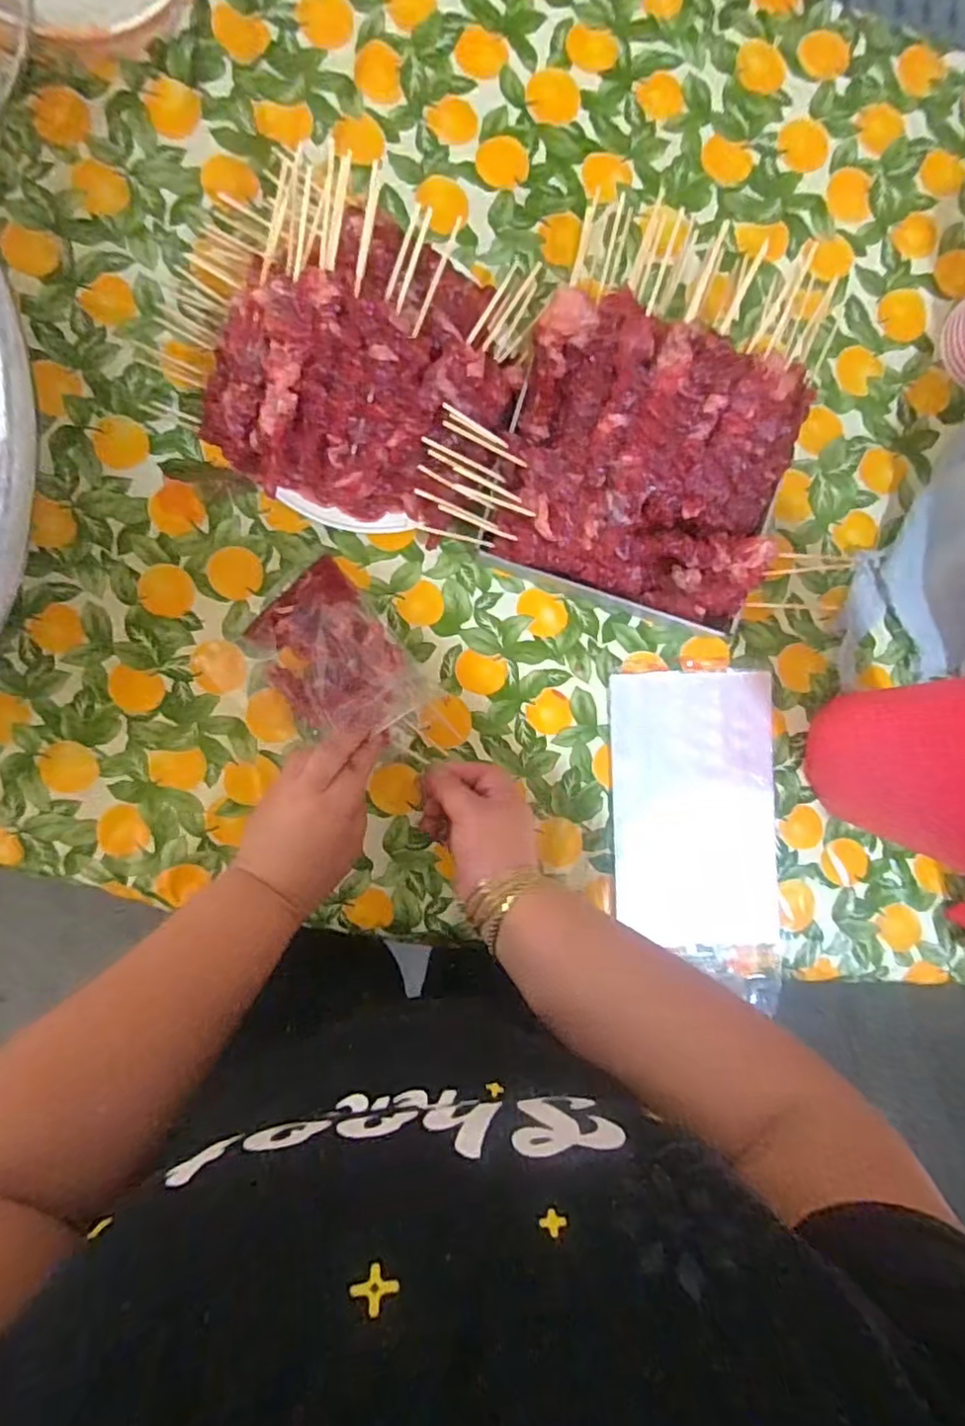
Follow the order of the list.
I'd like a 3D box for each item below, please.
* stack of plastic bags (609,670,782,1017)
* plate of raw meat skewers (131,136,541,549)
[{"bbox_3d":[0.202,0.115,0.614,0.155,0.010,0.304,-2,92,-5],"label":"stack of plastic bags"},{"bbox_3d":[-0.105,-0.271,0.509,0.295,0.135,0.242,2,92,-5],"label":"plate of raw meat skewers"}]

